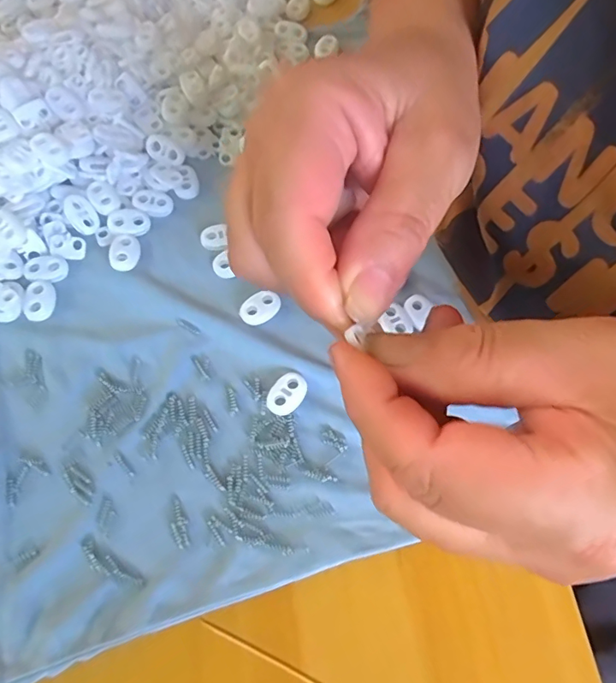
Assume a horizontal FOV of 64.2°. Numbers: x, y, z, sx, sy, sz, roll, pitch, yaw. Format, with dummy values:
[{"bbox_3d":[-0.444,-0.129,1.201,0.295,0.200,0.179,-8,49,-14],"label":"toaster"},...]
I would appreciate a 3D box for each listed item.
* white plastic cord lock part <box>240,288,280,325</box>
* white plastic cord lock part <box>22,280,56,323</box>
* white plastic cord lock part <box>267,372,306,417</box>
[{"bbox_3d":[-0.025,-0.018,0.251,0.021,0.004,0.016,-32,71,-14],"label":"white plastic cord lock part"},{"bbox_3d":[-0.138,-0.022,0.252,0.015,0.004,0.022,6,67,1],"label":"white plastic cord lock part"},{"bbox_3d":[-0.010,0.025,0.235,0.015,0.004,0.022,30,69,11],"label":"white plastic cord lock part"}]

